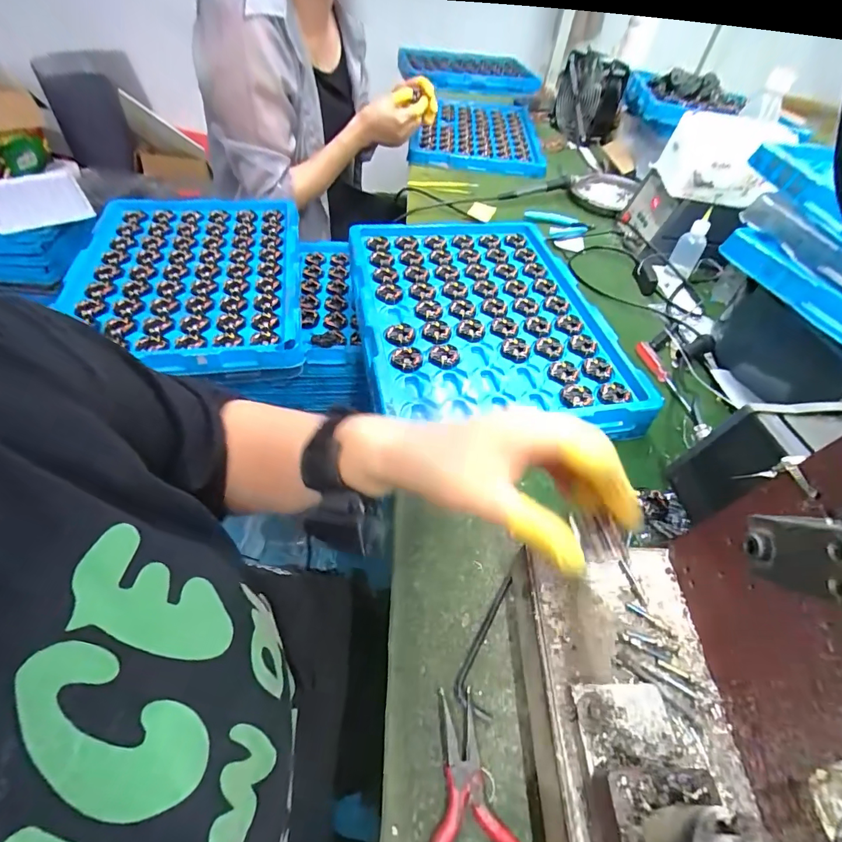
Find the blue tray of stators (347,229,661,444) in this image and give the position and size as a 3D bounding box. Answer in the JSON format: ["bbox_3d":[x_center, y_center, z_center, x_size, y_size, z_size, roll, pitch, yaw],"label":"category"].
[{"bbox_3d":[0.068,-0.129,0.521,0.272,0.036,0.384,-6,50,-11],"label":"blue tray of stators"}]

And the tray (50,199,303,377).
[{"bbox_3d":[-0.319,-0.209,0.598,0.288,0.025,0.424,-5,50,-10],"label":"tray"}]

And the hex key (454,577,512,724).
[{"bbox_3d":[0.044,0.151,0.301,0.025,0.007,0.090,14,50,6],"label":"hex key"}]

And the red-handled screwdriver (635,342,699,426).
[{"bbox_3d":[0.281,-0.044,0.495,0.012,0.015,0.108,-21,72,-22],"label":"red-handled screwdriver"}]

